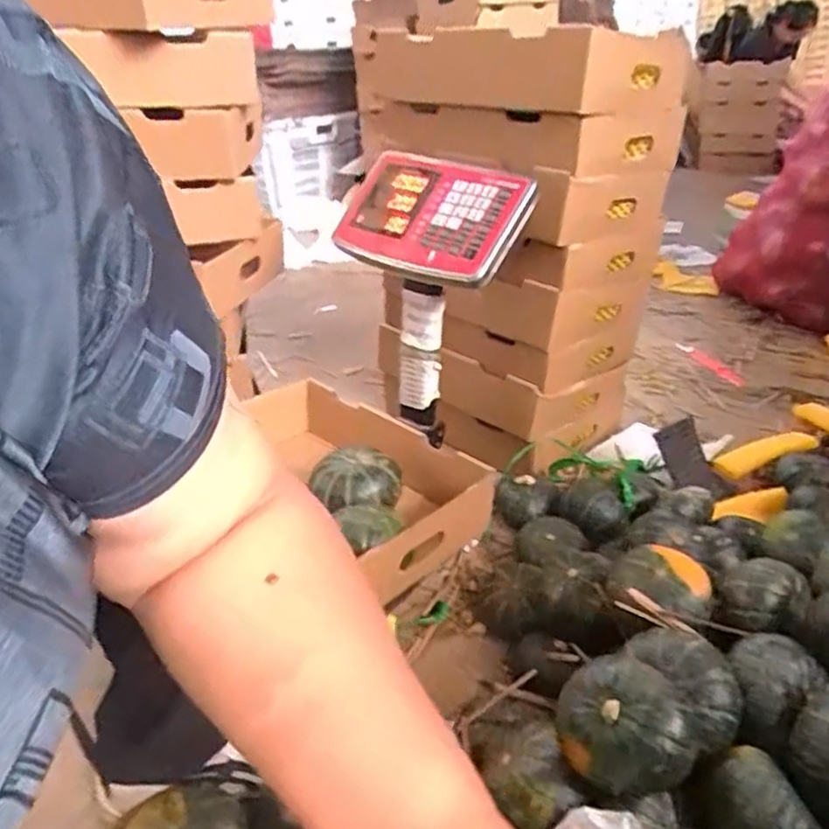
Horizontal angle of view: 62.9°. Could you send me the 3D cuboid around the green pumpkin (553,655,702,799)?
[{"bbox_3d":[0.153,0.227,0.496,0.090,0.062,0.078,4,29,9],"label":"green pumpkin"}]

